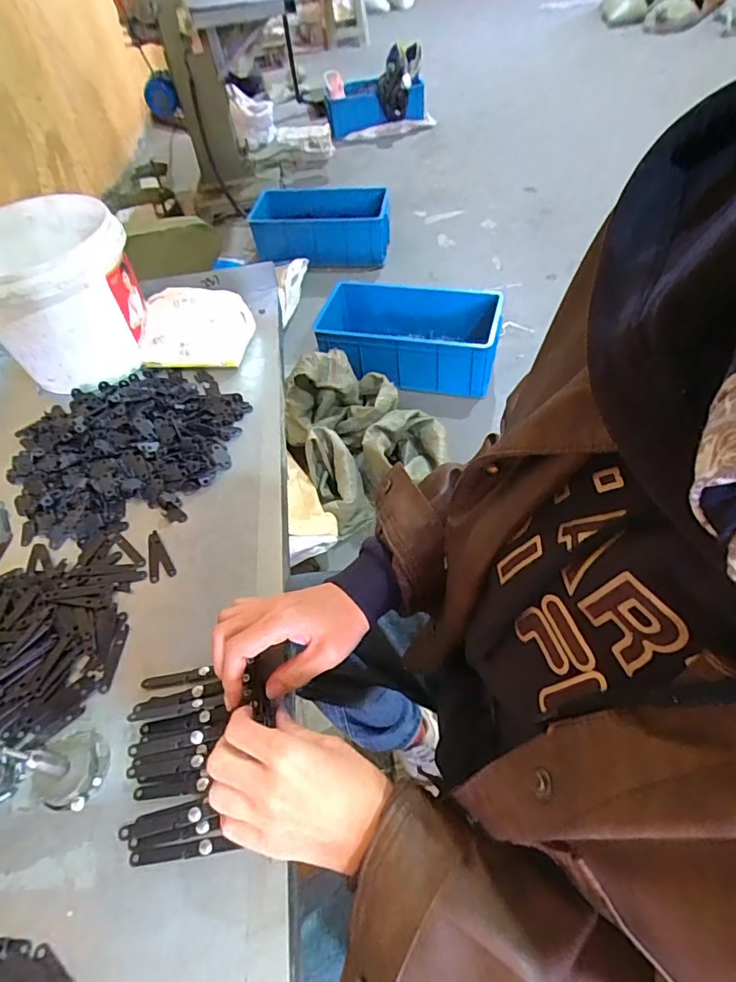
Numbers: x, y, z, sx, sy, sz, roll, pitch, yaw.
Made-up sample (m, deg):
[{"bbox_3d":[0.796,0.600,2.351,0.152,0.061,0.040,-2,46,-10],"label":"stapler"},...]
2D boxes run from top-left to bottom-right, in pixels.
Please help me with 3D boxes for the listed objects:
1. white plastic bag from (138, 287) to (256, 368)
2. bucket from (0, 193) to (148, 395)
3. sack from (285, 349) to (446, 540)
[{"bbox_3d":[-0.211,-0.200,0.612,0.129,0.071,0.071,-2,53,4],"label":"white plastic bag"},{"bbox_3d":[-0.362,-0.230,0.602,0.182,0.140,0.169,-3,53,4],"label":"bucket"},{"bbox_3d":[-0.036,-0.178,1.459,0.379,0.236,0.411,-31,56,-17],"label":"sack"}]

